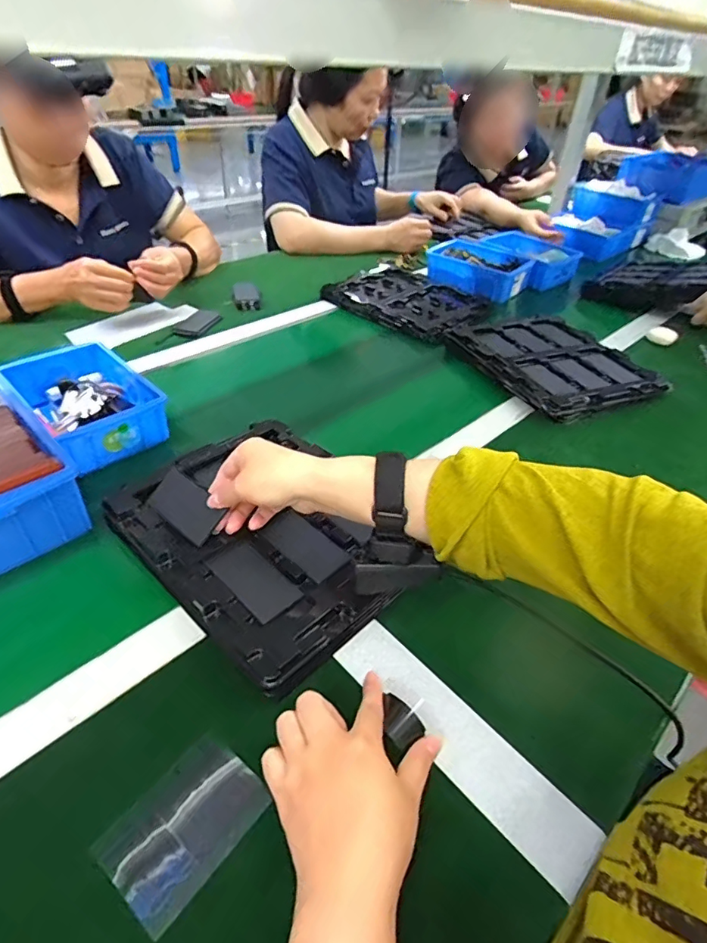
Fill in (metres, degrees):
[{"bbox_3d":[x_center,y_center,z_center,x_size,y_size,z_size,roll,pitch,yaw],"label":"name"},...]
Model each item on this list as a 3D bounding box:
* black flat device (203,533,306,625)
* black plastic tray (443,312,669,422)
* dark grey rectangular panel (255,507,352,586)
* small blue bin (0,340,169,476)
[{"bbox_3d":[-0.087,0.091,0.444,0.045,0.004,0.087,-31,51,-34],"label":"black flat device"},{"bbox_3d":[0.312,-0.176,0.804,0.212,0.030,0.280,-16,44,-22],"label":"black plastic tray"},{"bbox_3d":[-0.045,0.068,0.478,0.084,0.004,0.044,35,49,31],"label":"dark grey rectangular panel"},{"bbox_3d":[-0.339,-0.088,0.642,0.128,0.061,0.204,-31,52,-34],"label":"small blue bin"}]

